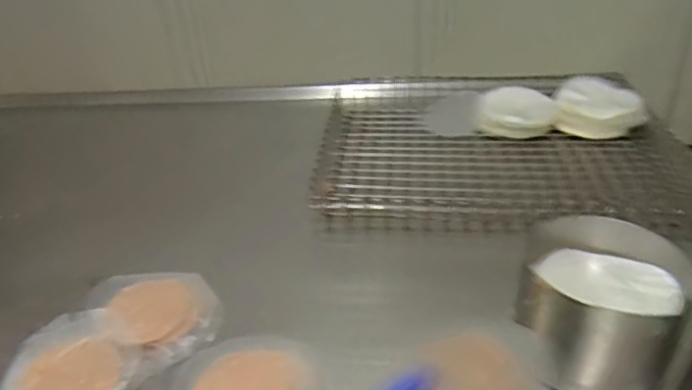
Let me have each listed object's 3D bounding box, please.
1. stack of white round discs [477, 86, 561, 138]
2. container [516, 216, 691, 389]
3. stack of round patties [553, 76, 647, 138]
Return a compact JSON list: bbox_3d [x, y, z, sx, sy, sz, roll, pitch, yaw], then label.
[{"bbox_3d":[0.280,-0.135,0.967,0.125,0.041,0.111,1,32,11],"label":"stack of white round discs"},{"bbox_3d":[0.239,0.106,0.555,0.136,0.098,0.142,-4,33,3],"label":"container"},{"bbox_3d":[0.417,-0.144,0.971,0.134,0.049,0.135,6,35,17],"label":"stack of round patties"}]

